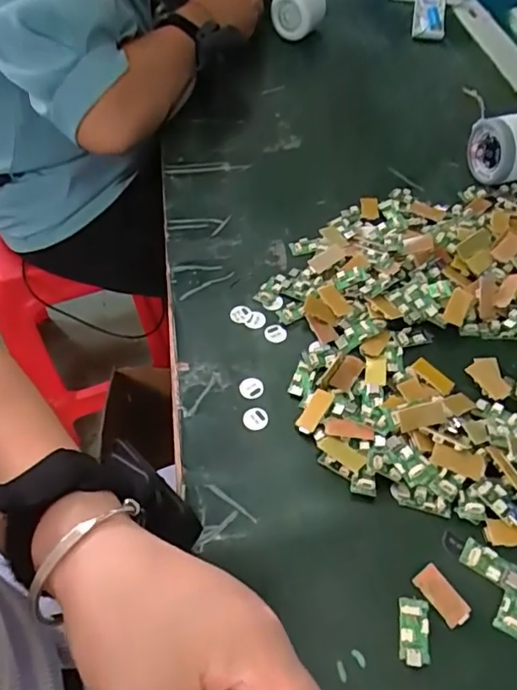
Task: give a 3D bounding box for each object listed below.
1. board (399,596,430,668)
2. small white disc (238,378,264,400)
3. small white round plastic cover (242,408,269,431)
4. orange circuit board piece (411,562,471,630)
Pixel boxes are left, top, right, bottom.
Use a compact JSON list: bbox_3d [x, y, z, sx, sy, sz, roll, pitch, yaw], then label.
[{"bbox_3d":[0.085,0.155,0.292,0.016,0.004,0.033,6,54,6],"label":"board"},{"bbox_3d":[-0.005,0.031,0.388,0.017,0.004,0.015,-6,53,-3],"label":"small white disc"},{"bbox_3d":[-0.002,0.051,0.375,0.017,0.004,0.017,-1,53,1],"label":"small white round plastic cover"},{"bbox_3d":[0.103,0.140,0.301,0.016,0.004,0.032,-32,59,-20],"label":"orange circuit board piece"}]

